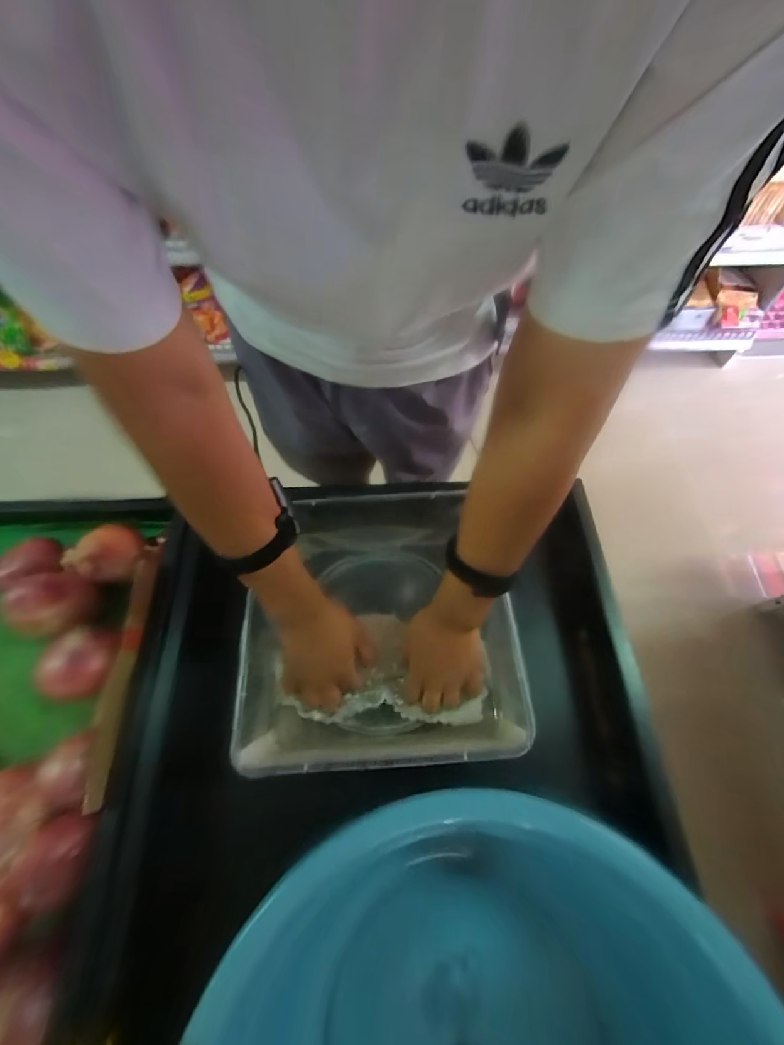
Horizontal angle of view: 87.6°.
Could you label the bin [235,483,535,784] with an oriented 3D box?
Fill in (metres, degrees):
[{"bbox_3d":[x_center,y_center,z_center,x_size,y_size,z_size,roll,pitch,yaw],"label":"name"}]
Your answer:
[{"bbox_3d":[-0.011,0.122,0.522,0.297,0.140,0.292,-1,63,0],"label":"bin"}]

